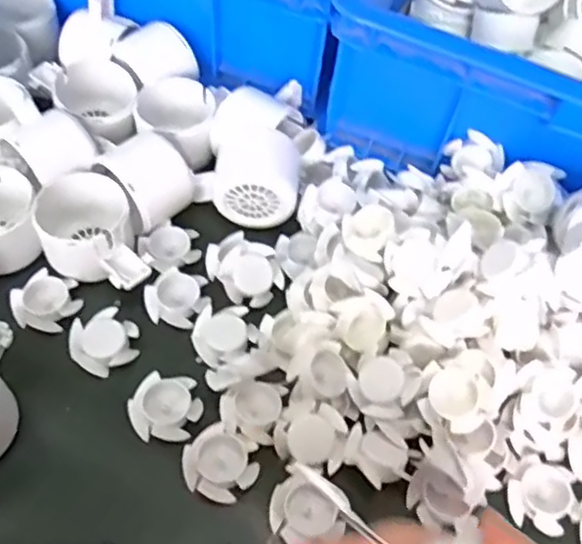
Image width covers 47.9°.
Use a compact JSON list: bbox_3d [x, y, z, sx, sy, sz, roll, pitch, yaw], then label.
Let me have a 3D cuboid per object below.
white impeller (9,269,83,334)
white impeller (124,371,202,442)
[{"bbox_3d":[-0.156,0.019,0.421,0.040,0.013,0.036,14,56,4],"label":"white impeller"},{"bbox_3d":[-0.072,0.080,0.383,0.040,0.013,0.037,2,56,-3],"label":"white impeller"}]

